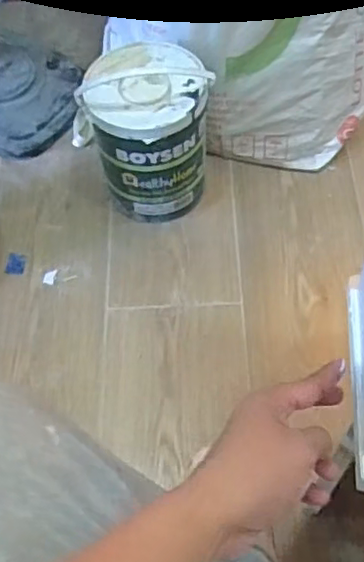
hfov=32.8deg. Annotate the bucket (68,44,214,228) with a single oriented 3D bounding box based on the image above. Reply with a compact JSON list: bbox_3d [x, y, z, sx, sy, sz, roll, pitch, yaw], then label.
[{"bbox_3d":[-0.050,-0.214,0.946,0.163,0.224,0.162,-2,60,3],"label":"bucket"}]

